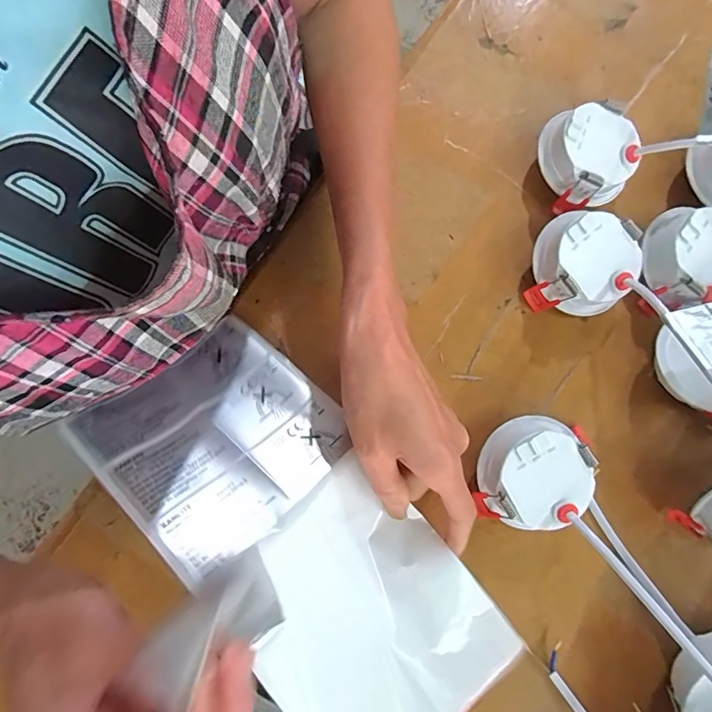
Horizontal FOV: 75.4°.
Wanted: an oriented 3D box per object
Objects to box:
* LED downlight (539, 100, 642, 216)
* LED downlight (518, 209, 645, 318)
[{"bbox_3d":[0.168,-0.144,0.332,0.065,0.033,0.061,0,79,1],"label":"LED downlight"},{"bbox_3d":[0.156,-0.062,0.318,0.066,0.035,0.061,0,79,1],"label":"LED downlight"}]

